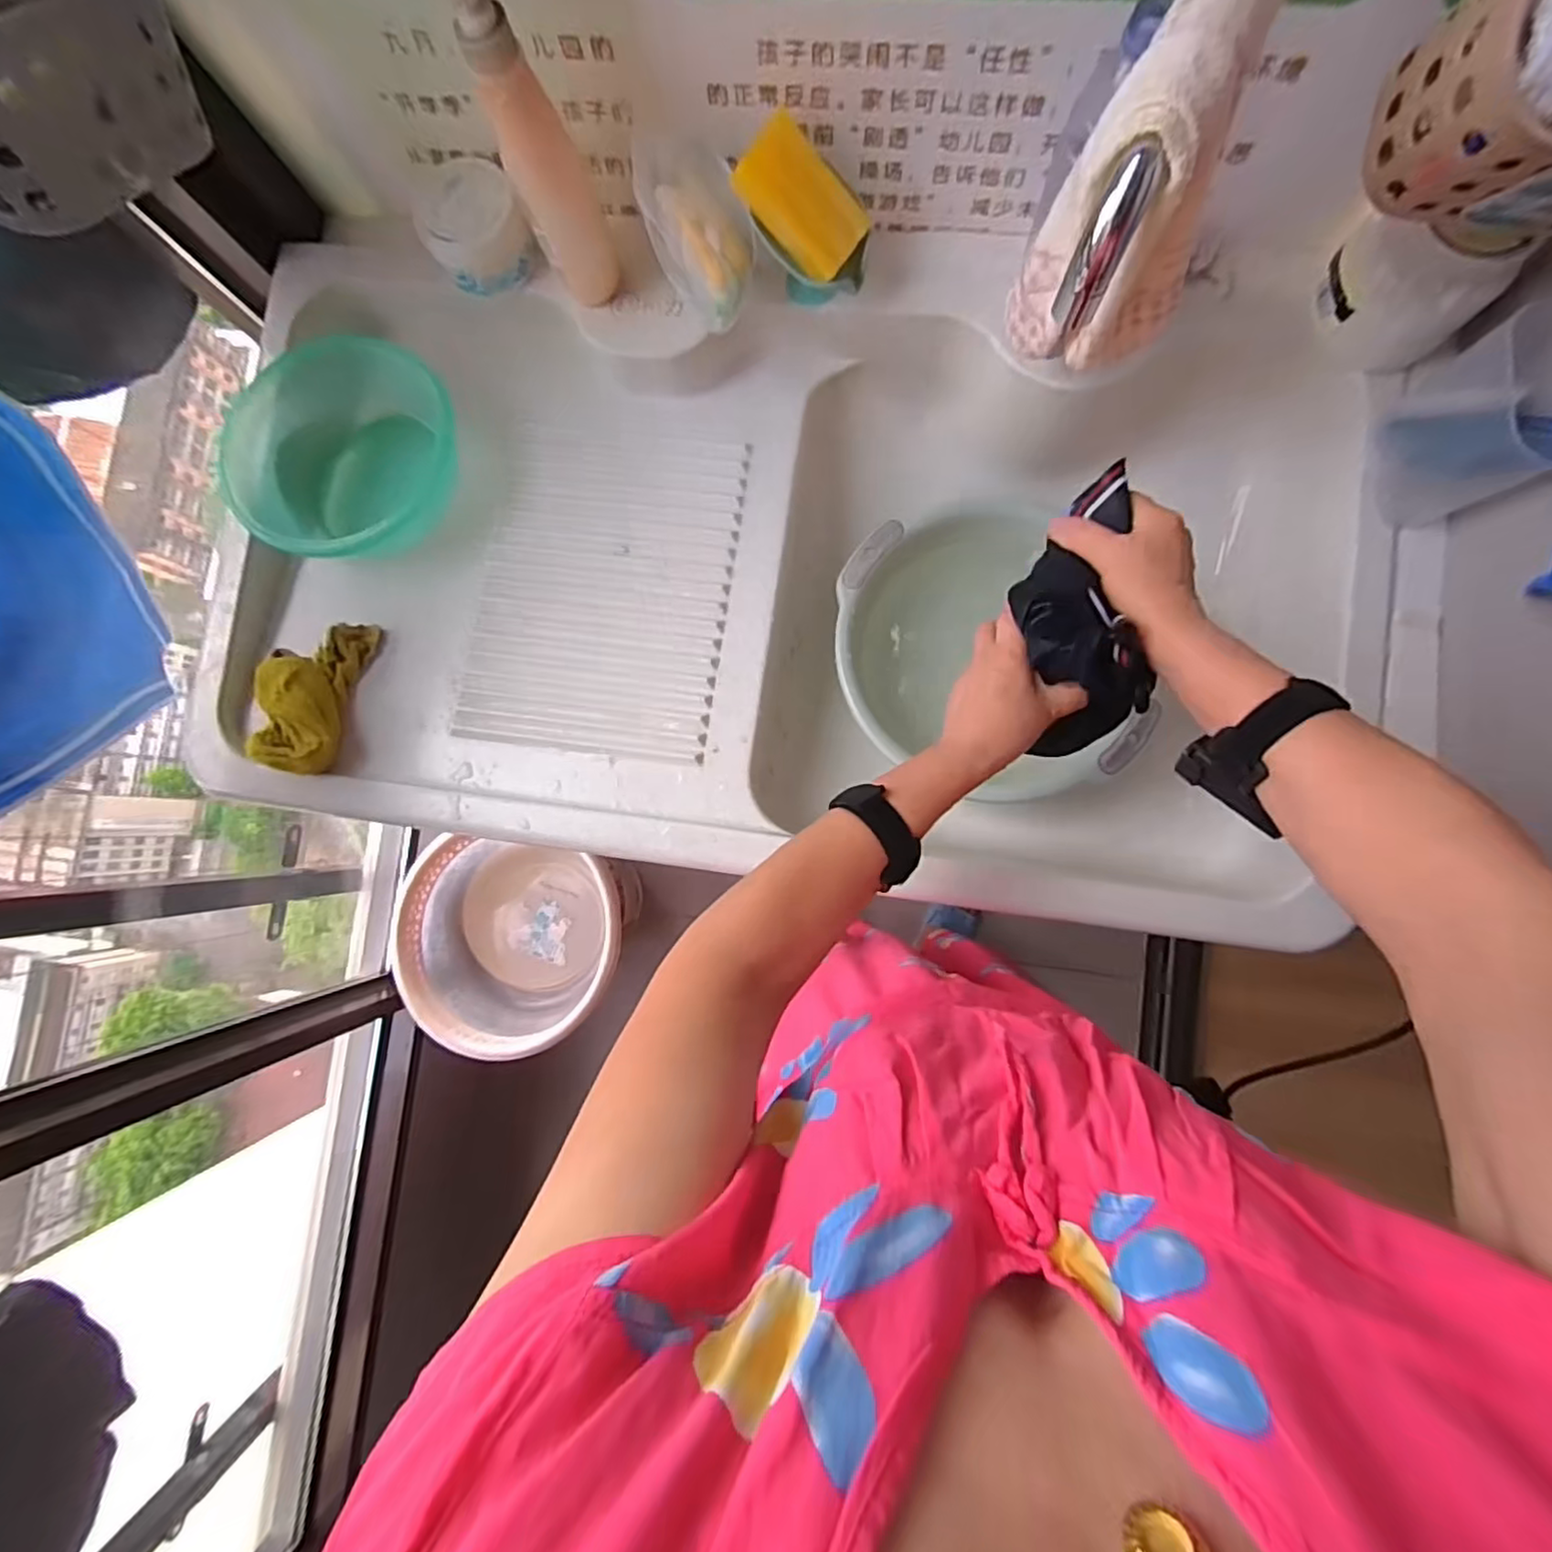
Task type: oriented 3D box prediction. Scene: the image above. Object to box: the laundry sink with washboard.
[{"bbox_3d":[-0.050,-0.195,0.674,0.968,0.190,0.544,5,86,6],"label":"laundry sink with washboard"}]

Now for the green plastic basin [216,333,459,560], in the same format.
[{"bbox_3d":[-0.427,-0.316,0.656,0.221,0.095,0.204,0,86,6],"label":"green plastic basin"}]

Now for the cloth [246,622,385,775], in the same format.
[{"bbox_3d":[-0.458,-0.082,0.627,0.086,0.050,0.150,9,87,6],"label":"cloth"}]

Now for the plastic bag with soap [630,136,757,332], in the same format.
[{"bbox_3d":[-0.065,-0.470,0.568,0.081,0.050,0.138,-22,105,0],"label":"plastic bag with soap"}]

